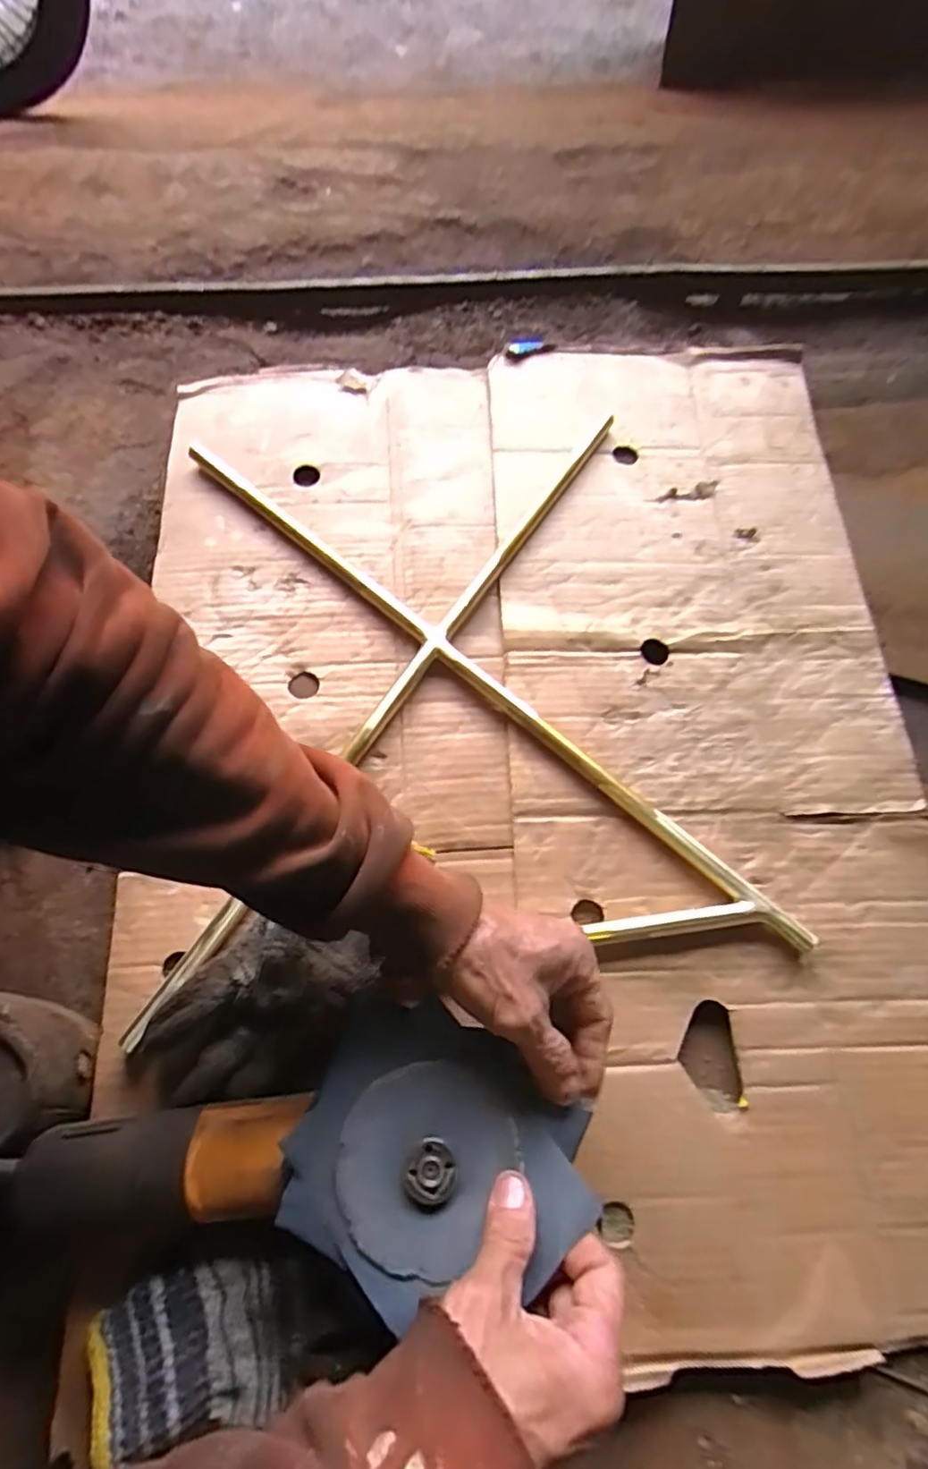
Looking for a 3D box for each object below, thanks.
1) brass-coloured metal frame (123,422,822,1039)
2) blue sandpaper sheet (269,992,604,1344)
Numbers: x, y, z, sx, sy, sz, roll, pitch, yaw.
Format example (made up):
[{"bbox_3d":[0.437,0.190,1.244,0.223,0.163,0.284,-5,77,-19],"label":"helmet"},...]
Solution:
[{"bbox_3d":[-0.017,-0.049,0.515,0.468,0.025,0.494,-6,70,-3],"label":"brass-coloured metal frame"},{"bbox_3d":[-0.017,0.229,0.327,0.153,0.020,0.130,30,71,11],"label":"blue sandpaper sheet"}]

